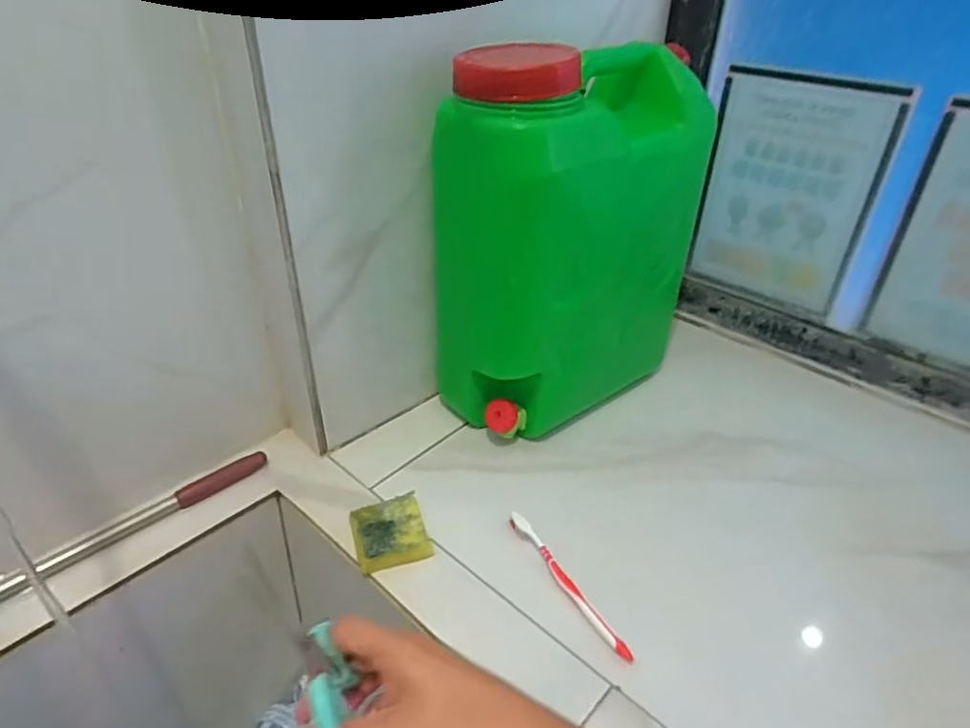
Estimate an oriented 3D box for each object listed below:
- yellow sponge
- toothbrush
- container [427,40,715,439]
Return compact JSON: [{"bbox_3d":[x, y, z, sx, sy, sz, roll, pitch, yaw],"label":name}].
[{"bbox_3d":[-0.098,0.172,0.632,0.072,0.021,0.079,-10,37,-16],"label":"yellow sponge"},{"bbox_3d":[0.078,0.213,0.599,0.014,0.020,0.180,-19,40,-26],"label":"toothbrush"},{"bbox_3d":[0.092,-0.140,0.723,0.273,0.390,0.170,-24,42,-32],"label":"container"}]

